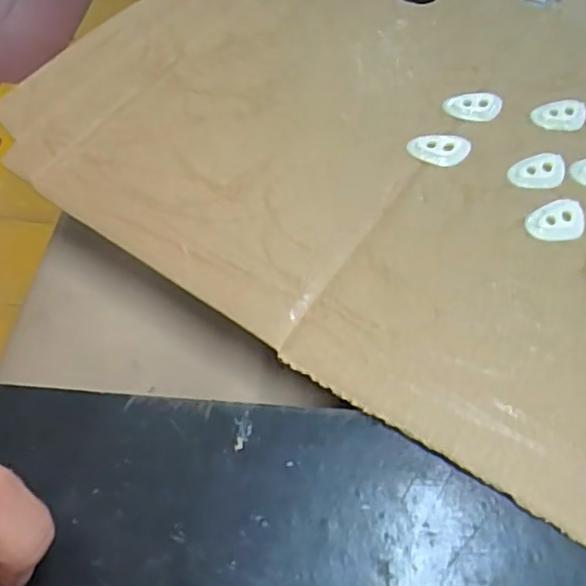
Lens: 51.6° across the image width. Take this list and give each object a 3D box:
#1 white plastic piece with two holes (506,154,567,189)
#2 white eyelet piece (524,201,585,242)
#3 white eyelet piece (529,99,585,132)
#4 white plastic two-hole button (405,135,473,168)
[{"bbox_3d":[0.100,-0.049,0.245,0.025,0.004,0.015,-14,59,-10],"label":"white plastic piece with two holes"},{"bbox_3d":[0.102,-0.028,0.232,0.026,0.004,0.016,-19,60,-14],"label":"white eyelet piece"},{"bbox_3d":[0.118,-0.079,0.266,0.024,0.004,0.016,-17,60,-12],"label":"white eyelet piece"},{"bbox_3d":[0.061,-0.060,0.252,0.025,0.004,0.015,12,58,5],"label":"white plastic two-hole button"}]

